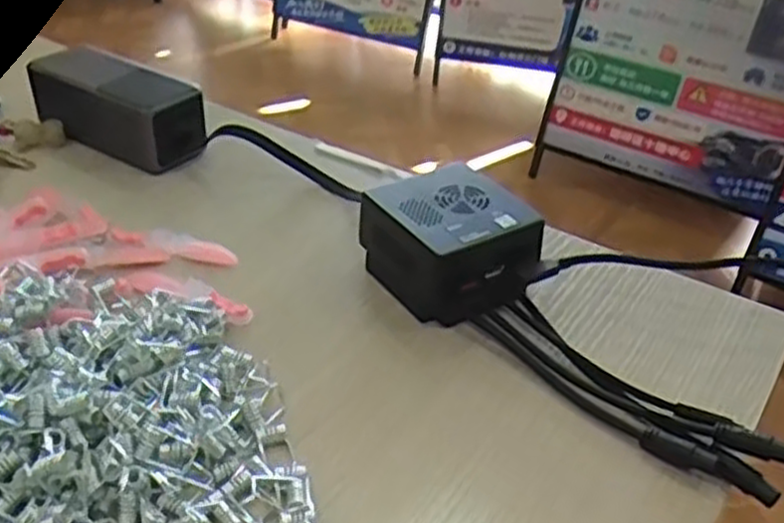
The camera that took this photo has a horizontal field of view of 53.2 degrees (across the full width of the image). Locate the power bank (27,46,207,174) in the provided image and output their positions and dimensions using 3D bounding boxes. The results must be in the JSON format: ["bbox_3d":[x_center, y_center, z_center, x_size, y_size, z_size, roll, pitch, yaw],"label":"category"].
[{"bbox_3d":[-0.197,-0.113,0.568,0.136,0.050,0.059,24,41,25],"label":"power bank"}]

